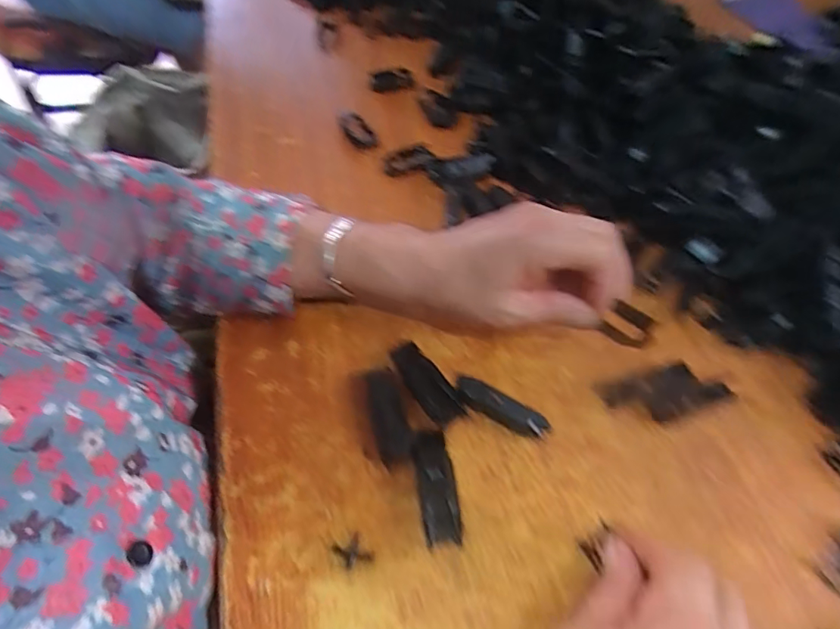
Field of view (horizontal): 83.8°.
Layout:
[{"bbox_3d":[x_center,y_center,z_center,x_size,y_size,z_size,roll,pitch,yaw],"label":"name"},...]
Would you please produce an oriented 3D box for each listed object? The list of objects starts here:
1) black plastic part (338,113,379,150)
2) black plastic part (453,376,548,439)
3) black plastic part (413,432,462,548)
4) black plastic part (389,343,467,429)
[{"bbox_3d":[-0.062,-0.179,0.457,0.021,0.011,0.054,-29,62,-18],"label":"black plastic part"},{"bbox_3d":[0.052,0.061,0.304,0.062,0.021,0.013,26,60,15],"label":"black plastic part"},{"bbox_3d":[0.010,0.103,0.282,0.022,0.009,0.064,-8,58,-6],"label":"black plastic part"},{"bbox_3d":[0.004,0.047,0.317,0.022,0.011,0.062,-32,63,-20],"label":"black plastic part"}]

